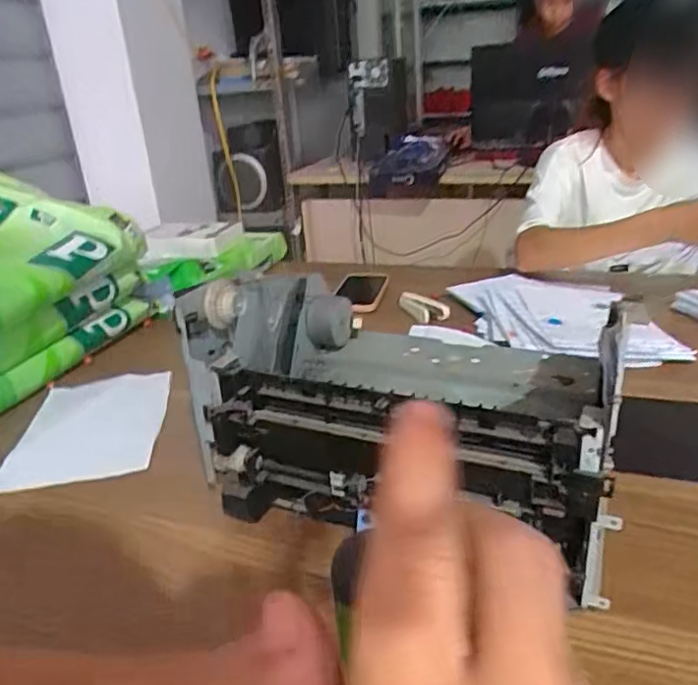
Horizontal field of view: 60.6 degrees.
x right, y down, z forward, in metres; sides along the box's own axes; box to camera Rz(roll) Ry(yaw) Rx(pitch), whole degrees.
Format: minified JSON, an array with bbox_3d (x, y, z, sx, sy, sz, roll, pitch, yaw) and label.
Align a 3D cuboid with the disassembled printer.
[{"bbox_3d":[0.050,0.037,0.501,0.308,0.186,0.216,7,28,22],"label":"disassembled printer"}]

